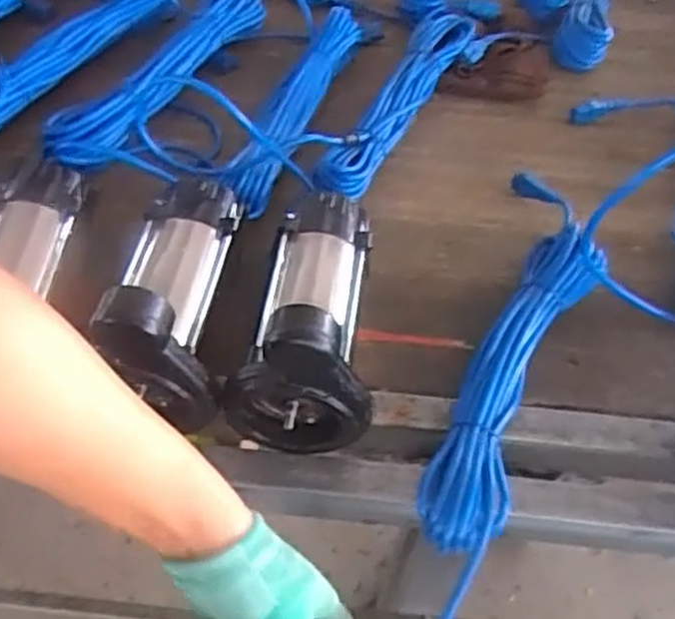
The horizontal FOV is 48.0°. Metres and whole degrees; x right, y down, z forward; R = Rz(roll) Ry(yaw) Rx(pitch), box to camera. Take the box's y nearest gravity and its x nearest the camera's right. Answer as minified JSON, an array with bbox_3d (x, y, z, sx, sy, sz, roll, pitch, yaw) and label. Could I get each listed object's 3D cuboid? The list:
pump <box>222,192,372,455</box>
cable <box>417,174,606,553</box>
[{"bbox_3d":[-0.030,-0.014,0.665,0.117,0.157,0.226,3,54,-2],"label":"pump"},{"bbox_3d":[0.171,0.024,0.711,0.102,0.056,0.439,20,55,11],"label":"cable"}]

